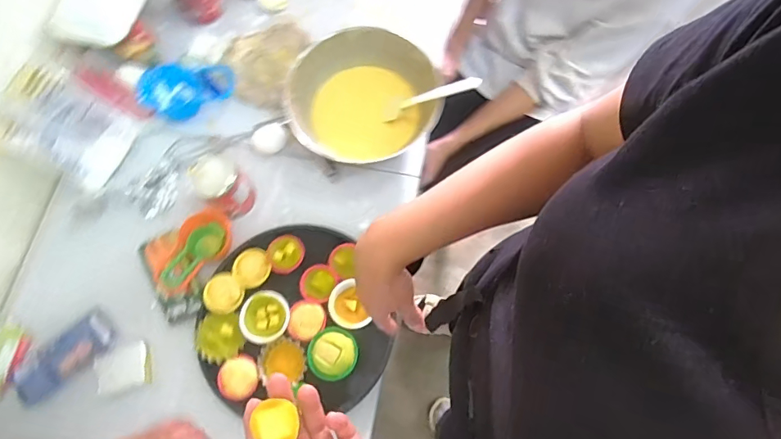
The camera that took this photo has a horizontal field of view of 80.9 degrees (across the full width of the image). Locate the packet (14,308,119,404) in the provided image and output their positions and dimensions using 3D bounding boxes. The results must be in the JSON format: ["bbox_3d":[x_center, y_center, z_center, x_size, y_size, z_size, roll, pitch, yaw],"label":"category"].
[{"bbox_3d":[-0.468,0.197,0.657,0.147,0.015,0.063,-39,76,-9],"label":"packet"}]

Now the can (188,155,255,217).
[{"bbox_3d":[-0.257,-0.049,0.711,0.066,0.101,0.069,-1,73,2],"label":"can"}]

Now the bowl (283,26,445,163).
[{"bbox_3d":[-0.044,-0.193,0.732,0.238,0.091,0.207,-39,76,-9],"label":"bowl"}]

